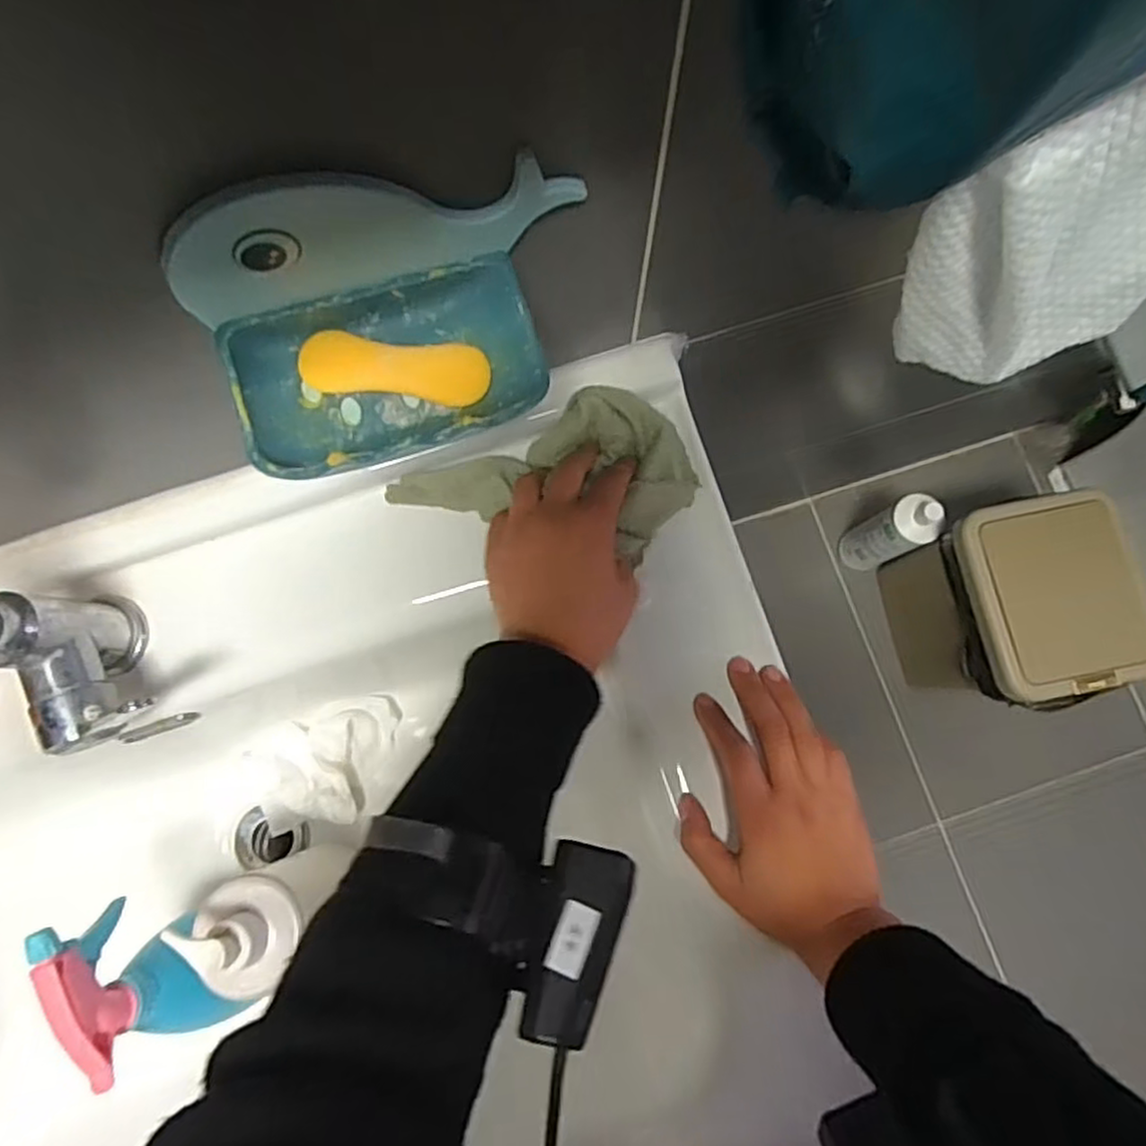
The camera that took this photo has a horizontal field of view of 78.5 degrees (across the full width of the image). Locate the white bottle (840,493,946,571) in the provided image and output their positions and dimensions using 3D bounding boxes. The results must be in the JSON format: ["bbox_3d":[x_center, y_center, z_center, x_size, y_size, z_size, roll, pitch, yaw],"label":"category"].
[{"bbox_3d":[0.498,-0.058,1.119,0.065,0.260,0.078,-25,81,-4],"label":"white bottle"}]

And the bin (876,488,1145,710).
[{"bbox_3d":[0.625,0.060,1.048,0.188,0.350,0.271,-12,81,-2],"label":"bin"}]

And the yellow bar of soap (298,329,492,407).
[{"bbox_3d":[-0.078,-0.090,0.310,0.080,0.012,0.024,4,81,1],"label":"yellow bar of soap"}]

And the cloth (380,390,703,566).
[{"bbox_3d":[-0.022,-0.055,0.445,0.193,0.054,0.099,-6,80,8],"label":"cloth"}]

